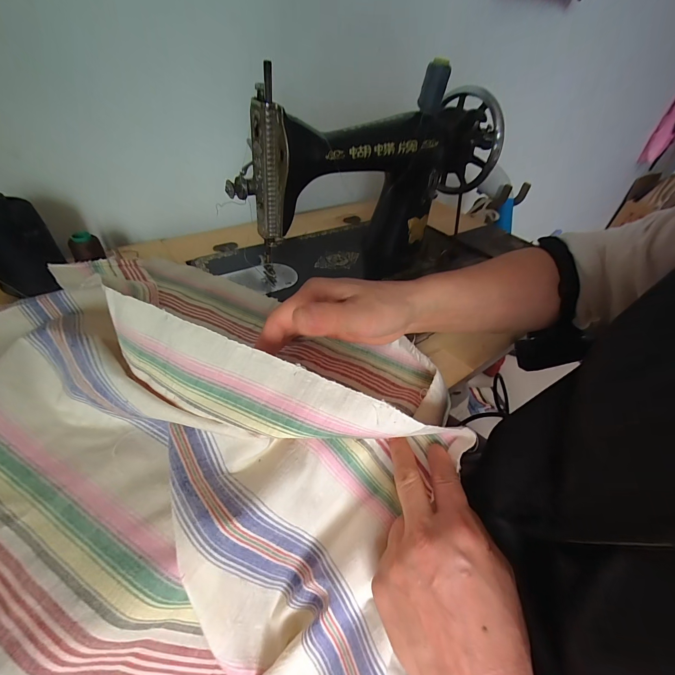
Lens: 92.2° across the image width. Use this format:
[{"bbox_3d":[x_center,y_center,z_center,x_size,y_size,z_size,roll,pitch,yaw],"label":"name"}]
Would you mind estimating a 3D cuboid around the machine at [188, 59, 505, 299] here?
[{"bbox_3d":[0.034,-0.216,0.454,0.447,0.212,0.152,-15,47,-24],"label":"machine"}]

